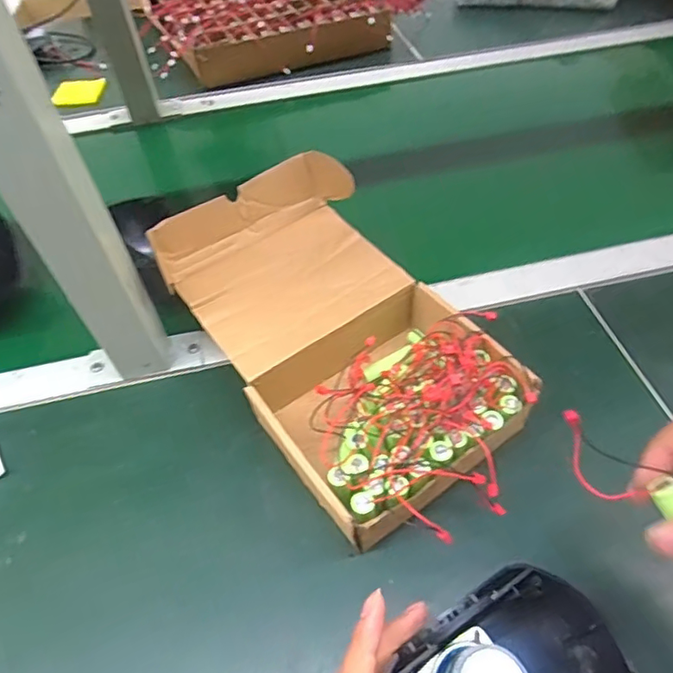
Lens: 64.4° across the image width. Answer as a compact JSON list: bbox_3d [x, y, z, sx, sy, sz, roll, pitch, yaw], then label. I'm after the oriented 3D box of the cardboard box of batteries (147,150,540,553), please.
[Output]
[{"bbox_3d":[0.002,-0.001,0.419,0.175,0.100,0.300,-31,55,-19],"label":"cardboard box of batteries"}]

